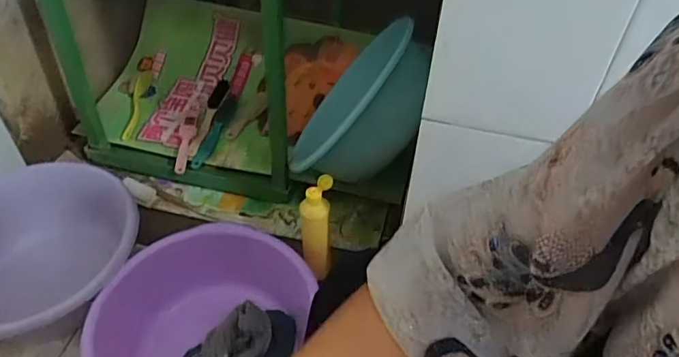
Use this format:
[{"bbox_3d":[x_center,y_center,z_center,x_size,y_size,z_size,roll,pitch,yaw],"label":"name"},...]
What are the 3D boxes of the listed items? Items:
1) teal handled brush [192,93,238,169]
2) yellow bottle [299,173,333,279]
[{"bbox_3d":[-0.293,-0.114,1.273,0.044,0.048,0.233,14,46,10],"label":"teal handled brush"},{"bbox_3d":[-0.042,0.106,0.972,0.056,0.238,0.066,-1,45,-4],"label":"yellow bottle"}]

